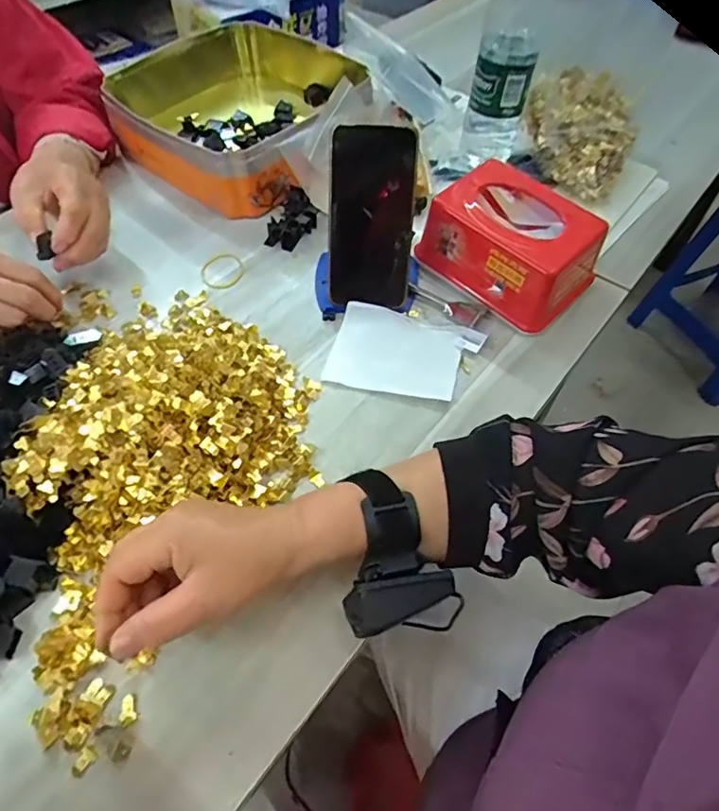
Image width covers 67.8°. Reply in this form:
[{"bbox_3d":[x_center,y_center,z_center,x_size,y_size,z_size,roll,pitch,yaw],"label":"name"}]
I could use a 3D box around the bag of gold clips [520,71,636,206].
[{"bbox_3d":[0.250,-0.336,0.624,0.068,0.121,0.178,-9,55,-8],"label":"bag of gold clips"}]

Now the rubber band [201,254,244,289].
[{"bbox_3d":[-0.143,-0.140,0.562,0.045,0.006,0.051,-29,56,-11],"label":"rubber band"}]

